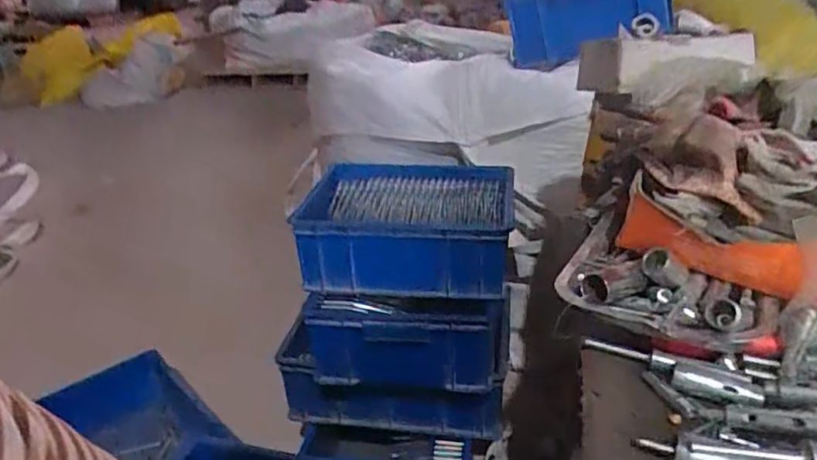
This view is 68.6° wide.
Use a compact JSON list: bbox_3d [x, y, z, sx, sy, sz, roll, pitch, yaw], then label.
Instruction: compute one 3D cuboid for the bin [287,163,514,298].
[{"bbox_3d":[-0.006,-0.011,0.971,0.324,0.129,0.255,3,26,10],"label":"bin"}]

